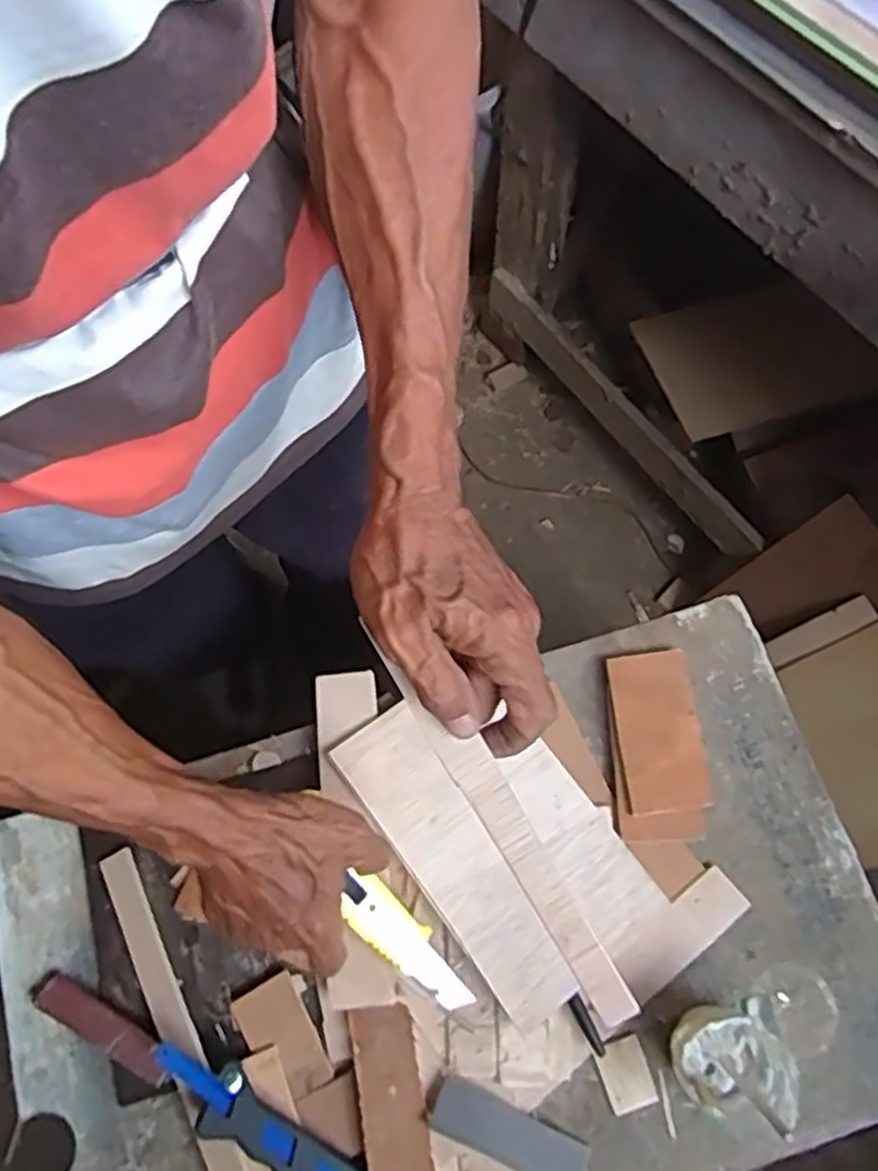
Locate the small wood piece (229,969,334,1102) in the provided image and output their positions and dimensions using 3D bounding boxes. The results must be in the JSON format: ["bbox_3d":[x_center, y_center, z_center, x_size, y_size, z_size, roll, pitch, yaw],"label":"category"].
[{"bbox_3d":[-0.100,0.292,0.509,0.040,0.006,0.070,-31,73,-9],"label":"small wood piece"}]

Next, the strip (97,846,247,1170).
[{"bbox_3d":[-0.171,0.277,0.506,0.022,0.009,0.223,-25,72,-12],"label":"strip"}]

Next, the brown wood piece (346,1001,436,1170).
[{"bbox_3d":[-0.028,0.318,0.488,0.038,0.005,0.106,-12,71,-2],"label":"brown wood piece"}]

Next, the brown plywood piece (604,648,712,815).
[{"bbox_3d":[0.155,0.102,0.561,0.056,0.008,0.110,-6,71,0],"label":"brown plywood piece"}]

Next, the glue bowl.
[{"bbox_3d":[0.176,0.292,0.481,0.069,0.059,0.058,4,71,3],"label":"glue bowl"}]

